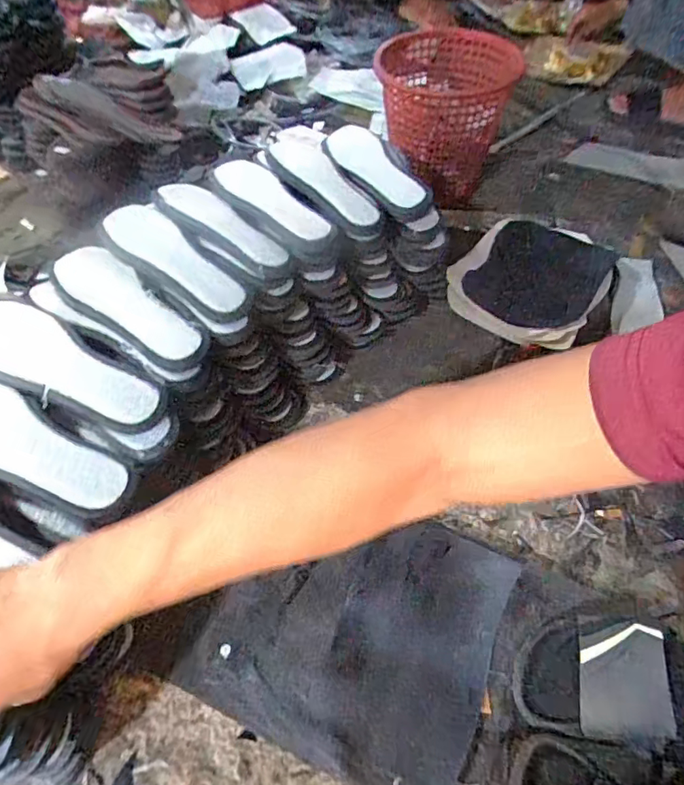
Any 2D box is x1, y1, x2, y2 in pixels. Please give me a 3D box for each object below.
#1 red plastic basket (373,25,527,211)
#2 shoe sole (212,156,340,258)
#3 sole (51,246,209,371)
[{"bbox_3d":[0.191,-0.528,0.993,0.262,0.223,0.249,5,52,4],"label":"red plastic basket"},{"bbox_3d":[-0.096,-0.253,0.668,0.080,0.013,0.214,-32,59,-22],"label":"shoe sole"},{"bbox_3d":[-0.243,-0.100,0.570,0.230,0.021,0.074,32,59,22],"label":"sole"}]

